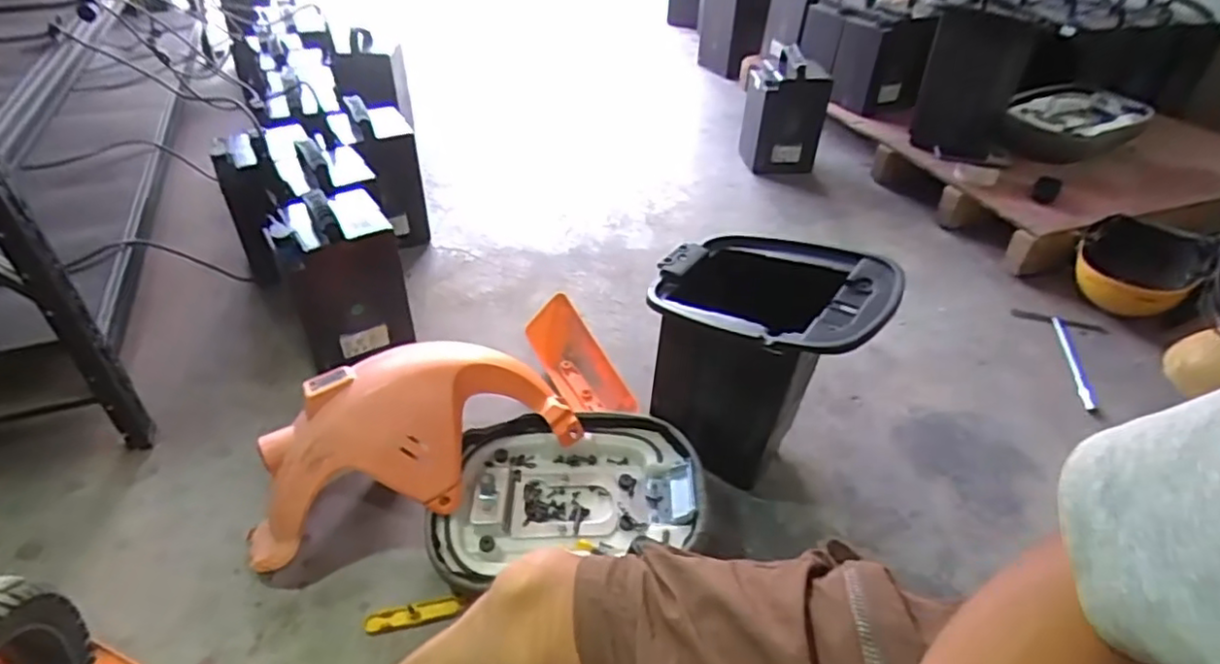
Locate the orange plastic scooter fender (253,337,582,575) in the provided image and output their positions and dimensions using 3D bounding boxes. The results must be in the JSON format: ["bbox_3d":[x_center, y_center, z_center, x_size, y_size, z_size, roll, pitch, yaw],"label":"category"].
[{"bbox_3d":[-0.256,0.137,0.866,0.423,0.166,0.185,-9,41,-14],"label":"orange plastic scooter fender"}]

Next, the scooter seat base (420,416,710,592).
[{"bbox_3d":[-0.057,0.218,0.868,0.346,0.076,0.246,-5,41,-10],"label":"scooter seat base"}]

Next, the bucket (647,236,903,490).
[{"bbox_3d":[0.202,0.042,0.924,0.283,0.299,0.242,22,44,22],"label":"bucket"}]

